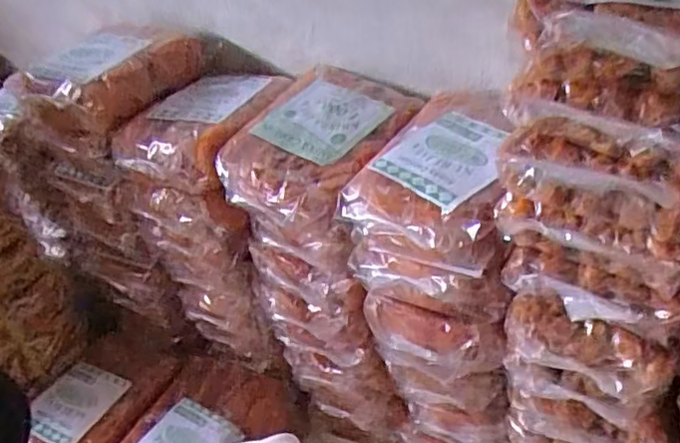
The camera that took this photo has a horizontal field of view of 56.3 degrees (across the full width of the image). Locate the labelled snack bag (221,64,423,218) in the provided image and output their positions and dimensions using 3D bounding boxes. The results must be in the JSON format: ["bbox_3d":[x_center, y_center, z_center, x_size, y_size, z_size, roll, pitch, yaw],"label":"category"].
[{"bbox_3d":[-0.014,-0.077,0.601,0.141,0.052,0.187,14,41,26],"label":"labelled snack bag"}]

